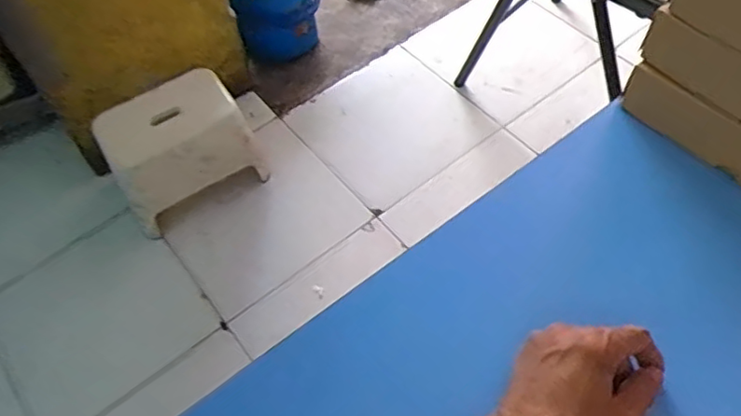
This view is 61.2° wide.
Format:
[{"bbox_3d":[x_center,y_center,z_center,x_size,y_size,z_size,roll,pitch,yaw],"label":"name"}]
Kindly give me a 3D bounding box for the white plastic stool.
[{"bbox_3d":[-0.422,-0.128,1.408,0.307,0.223,0.204,-28,59,-13],"label":"white plastic stool"}]

